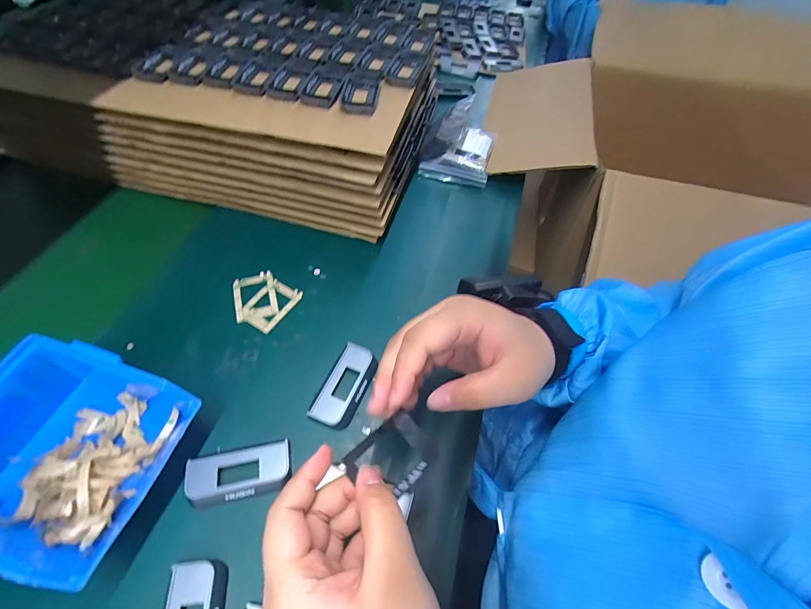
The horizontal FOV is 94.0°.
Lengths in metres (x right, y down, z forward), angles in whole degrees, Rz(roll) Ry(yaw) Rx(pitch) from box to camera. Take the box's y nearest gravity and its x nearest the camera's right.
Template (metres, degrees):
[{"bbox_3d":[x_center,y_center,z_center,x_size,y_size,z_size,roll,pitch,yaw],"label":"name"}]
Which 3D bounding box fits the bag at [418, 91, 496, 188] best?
[{"bbox_3d":[0.077,-0.229,0.532,0.096,0.058,0.115,16,55,3],"label":"bag"}]

